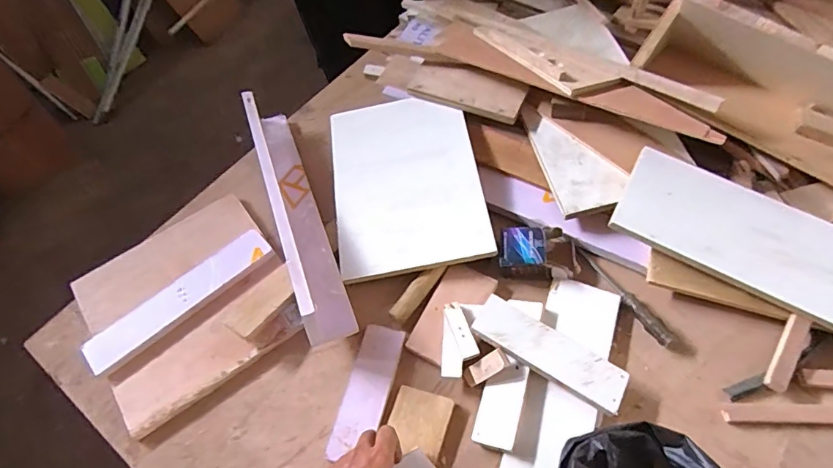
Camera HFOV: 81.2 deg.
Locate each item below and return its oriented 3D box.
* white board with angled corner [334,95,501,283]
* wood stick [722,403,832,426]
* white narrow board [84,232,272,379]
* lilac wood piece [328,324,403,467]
[{"bbox_3d":[-0.020,-0.096,0.851,0.247,0.016,0.347,-11,62,4],"label":"white board with angled corner"},{"bbox_3d":[0.520,0.242,0.647,0.210,0.007,0.025,0,57,5],"label":"wood stick"},{"bbox_3d":[-0.375,0.102,0.778,0.307,0.024,0.057,-38,62,-18],"label":"white narrow board"},{"bbox_3d":[-0.070,0.226,0.707,0.063,0.025,0.187,11,59,11],"label":"lilac wood piece"}]

